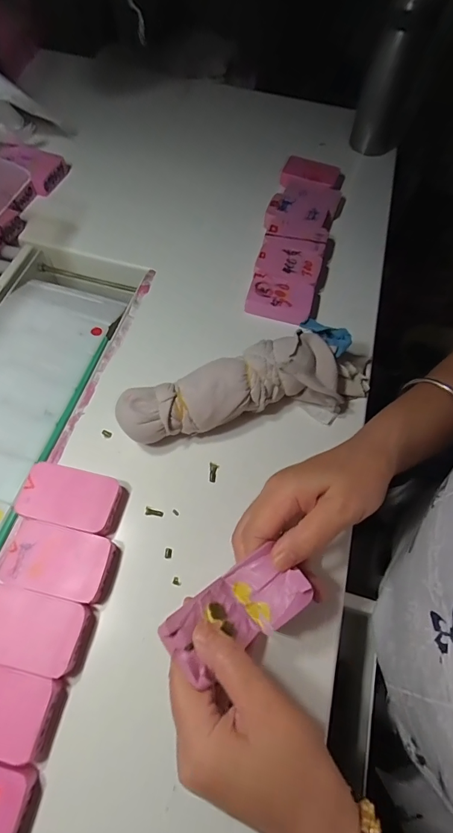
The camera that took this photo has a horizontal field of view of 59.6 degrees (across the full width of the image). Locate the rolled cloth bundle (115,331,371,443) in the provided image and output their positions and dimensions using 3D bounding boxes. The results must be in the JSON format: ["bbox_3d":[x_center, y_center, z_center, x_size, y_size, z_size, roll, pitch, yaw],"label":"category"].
[{"bbox_3d":[0.027,-0.027,0.353,0.233,0.057,0.068,-8,63,-8],"label":"rolled cloth bundle"}]

